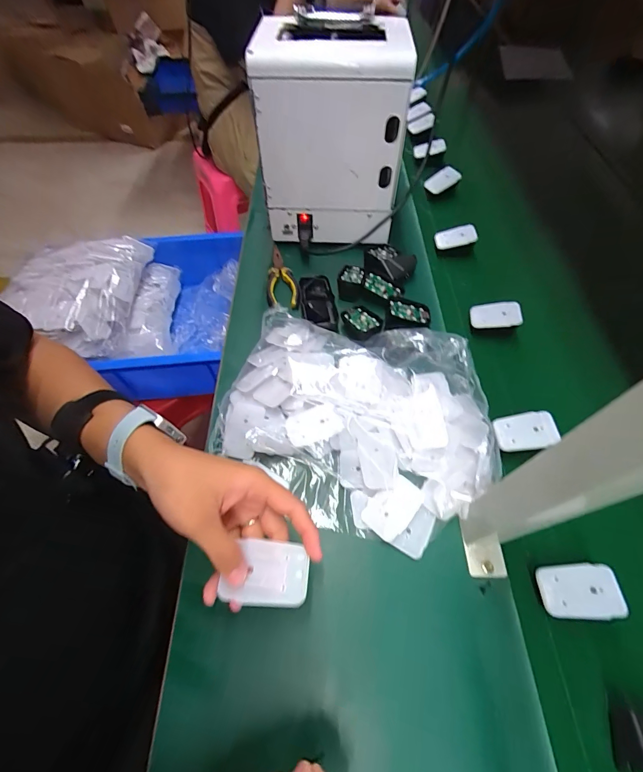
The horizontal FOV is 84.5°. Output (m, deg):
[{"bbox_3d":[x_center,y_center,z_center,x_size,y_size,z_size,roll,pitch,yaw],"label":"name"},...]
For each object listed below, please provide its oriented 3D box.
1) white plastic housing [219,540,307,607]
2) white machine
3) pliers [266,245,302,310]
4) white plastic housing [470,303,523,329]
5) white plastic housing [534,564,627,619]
[{"bbox_3d":[-0.044,0.148,0.279,0.065,0.004,0.044,3,59,1],"label":"white plastic housing"},{"bbox_3d":[0.011,-0.393,0.573,0.210,0.261,0.176,-1,59,0],"label":"white machine"},{"bbox_3d":[-0.069,-0.189,0.604,0.053,0.009,0.148,-8,59,-4],"label":"pliers"},{"bbox_3d":[0.264,-0.108,0.539,0.070,0.008,0.038,0,90,30],"label":"white plastic housing"},{"bbox_3d":[0.255,0.204,0.352,0.068,0.015,0.046,-12,57,18],"label":"white plastic housing"}]

